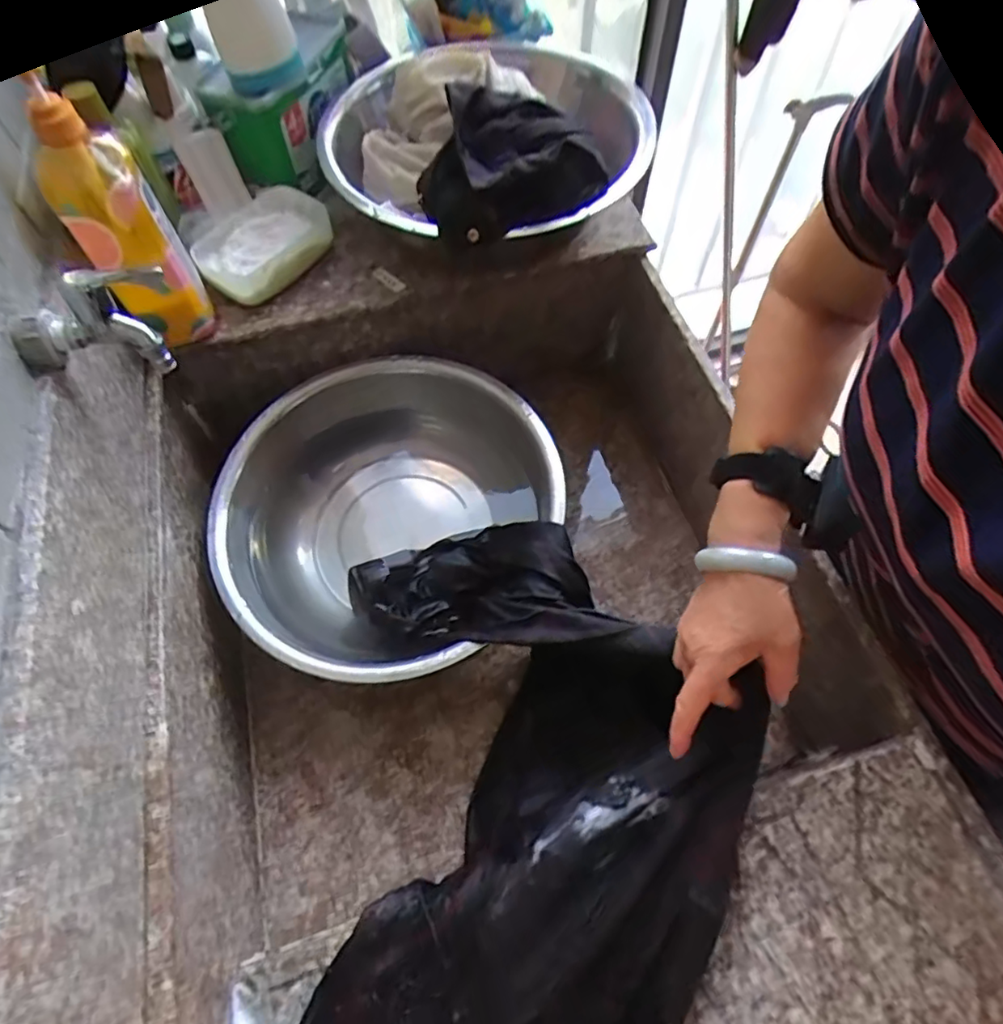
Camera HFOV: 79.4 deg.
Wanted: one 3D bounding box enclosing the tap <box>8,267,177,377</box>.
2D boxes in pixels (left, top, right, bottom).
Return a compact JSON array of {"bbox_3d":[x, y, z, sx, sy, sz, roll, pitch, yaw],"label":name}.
[{"bbox_3d":[-0.310,-0.149,0.466,0.113,0.083,0.047,-21,62,-11],"label":"tap"}]

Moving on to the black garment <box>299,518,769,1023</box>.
[{"bbox_3d":[0.014,0.284,0.517,0.333,0.183,0.584,1,61,2],"label":"black garment"}]

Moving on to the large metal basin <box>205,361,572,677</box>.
[{"bbox_3d":[-0.125,0.024,0.708,0.351,0.185,0.358,-1,61,1],"label":"large metal basin"}]

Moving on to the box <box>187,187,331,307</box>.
[{"bbox_3d":[-0.269,-0.307,0.683,0.150,0.050,0.099,-41,67,-20],"label":"box"}]

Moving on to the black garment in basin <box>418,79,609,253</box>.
[{"bbox_3d":[-0.003,-0.351,0.599,0.163,0.067,0.156,-25,63,-12],"label":"black garment in basin"}]

